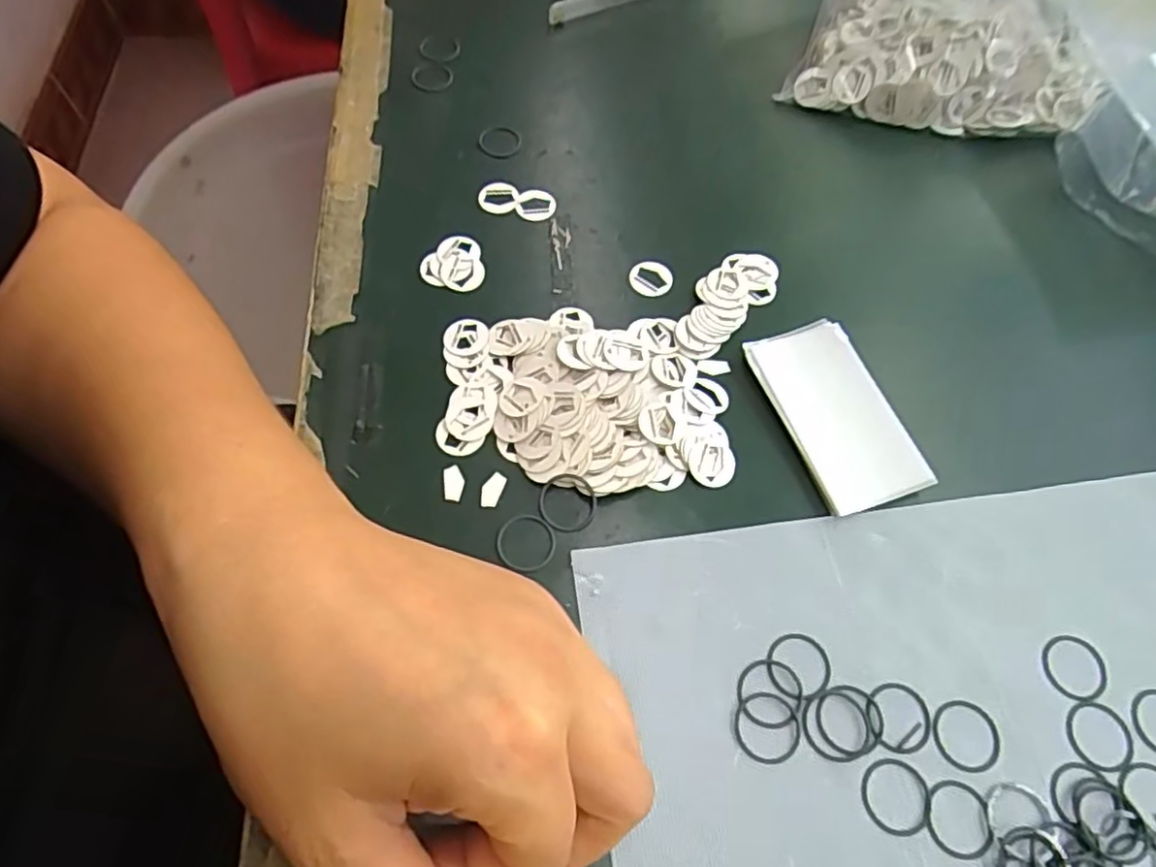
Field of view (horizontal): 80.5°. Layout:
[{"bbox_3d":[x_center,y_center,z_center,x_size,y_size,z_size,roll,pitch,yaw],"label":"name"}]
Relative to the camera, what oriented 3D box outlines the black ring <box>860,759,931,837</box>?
[{"bbox_3d":[0.096,0.110,0.207,0.021,0.004,0.021,1,65,-3],"label":"black ring"}]

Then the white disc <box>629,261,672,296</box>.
[{"bbox_3d":[0.031,-0.066,0.293,0.018,0.006,0.015,14,63,4],"label":"white disc"}]

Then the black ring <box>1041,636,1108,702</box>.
[{"bbox_3d":[0.165,0.077,0.225,0.022,0.004,0.021,1,63,-2],"label":"black ring"}]

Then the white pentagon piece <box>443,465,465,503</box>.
[{"bbox_3d":[-0.045,0.018,0.246,0.008,0.004,0.014,-5,63,-6],"label":"white pentagon piece"}]

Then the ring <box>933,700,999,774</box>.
[{"bbox_3d":[0.123,0.095,0.214,0.020,0.004,0.021,1,63,-2],"label":"ring"}]

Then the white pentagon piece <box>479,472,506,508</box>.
[{"bbox_3d":[-0.031,0.020,0.247,0.007,0.004,0.013,19,63,7],"label":"white pentagon piece"}]

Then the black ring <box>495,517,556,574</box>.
[{"bbox_3d":[-0.018,0.037,0.238,0.020,0.004,0.019,1,63,-2],"label":"black ring"}]

